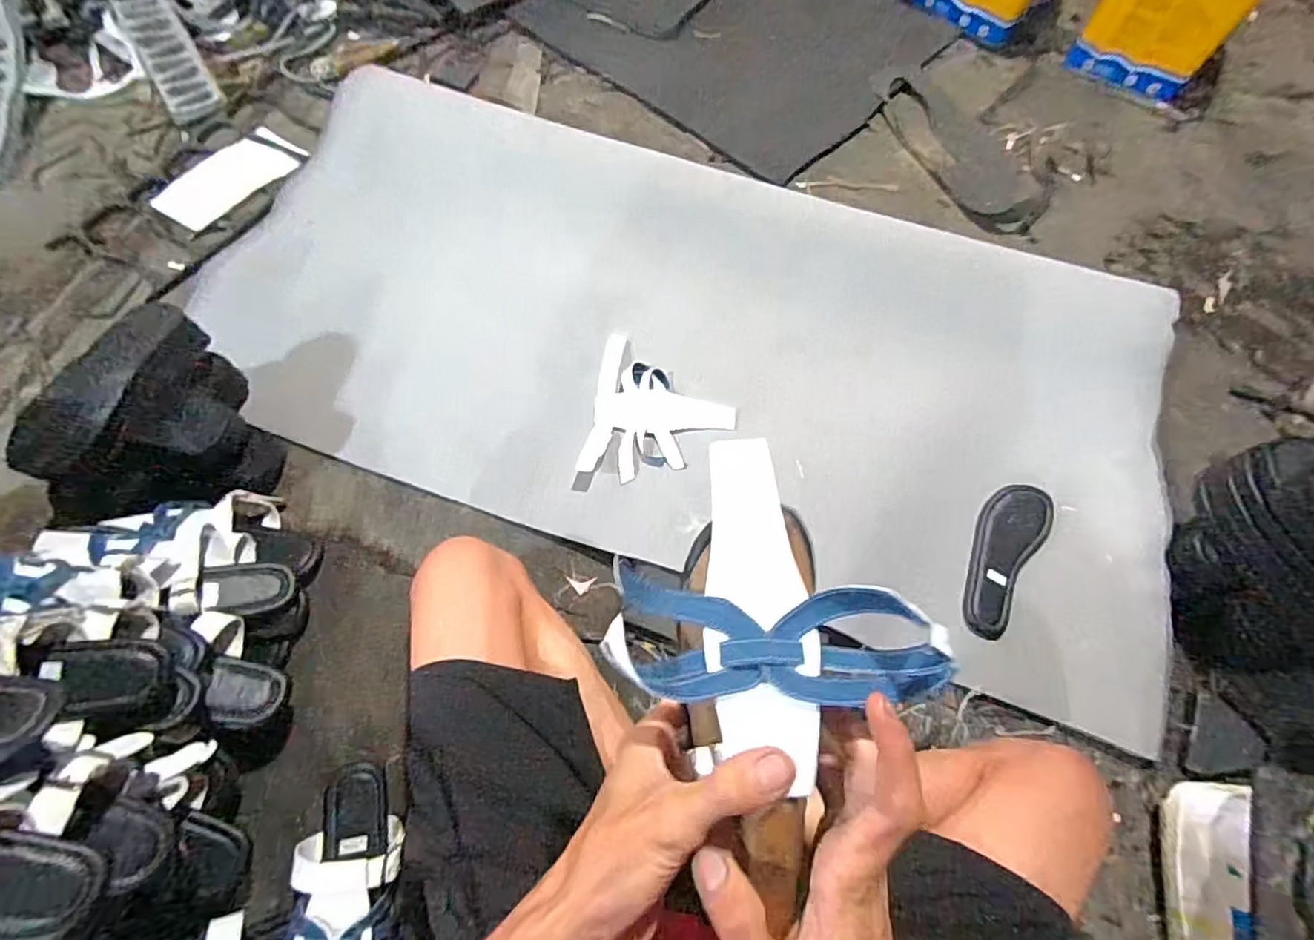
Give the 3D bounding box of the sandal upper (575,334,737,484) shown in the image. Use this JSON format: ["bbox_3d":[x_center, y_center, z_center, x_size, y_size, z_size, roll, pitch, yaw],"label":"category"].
[{"bbox_3d":[0.007,-0.084,0.810,0.195,0.029,0.215,10,66,1],"label":"sandal upper"}]

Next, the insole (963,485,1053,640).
[{"bbox_3d":[0.457,0.113,0.758,0.083,0.014,0.220,33,68,11],"label":"insole"}]

